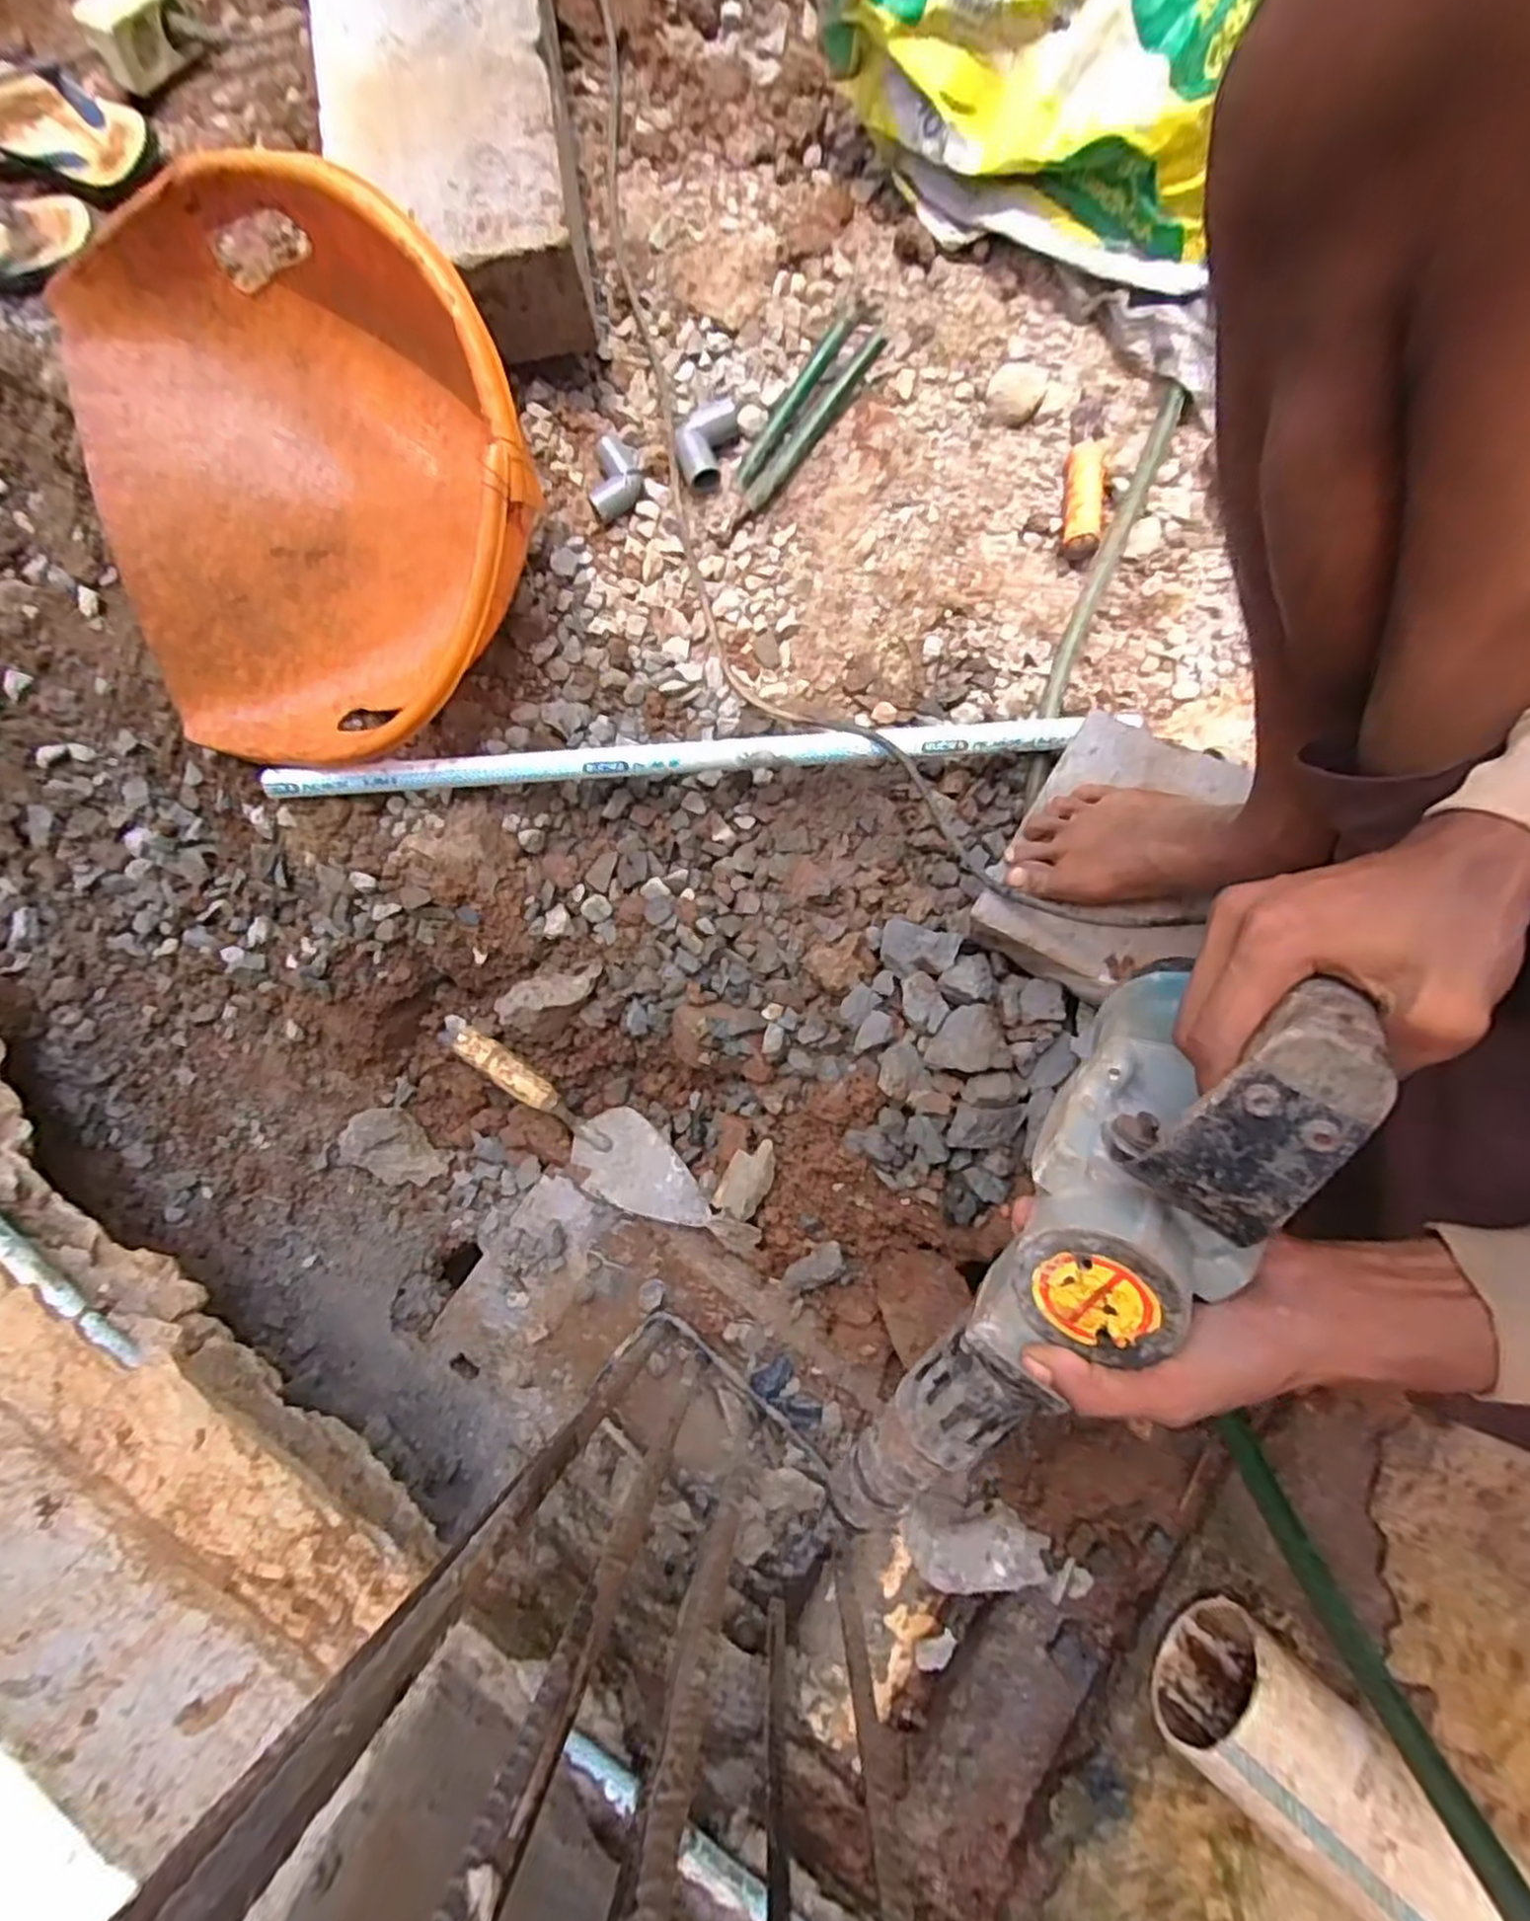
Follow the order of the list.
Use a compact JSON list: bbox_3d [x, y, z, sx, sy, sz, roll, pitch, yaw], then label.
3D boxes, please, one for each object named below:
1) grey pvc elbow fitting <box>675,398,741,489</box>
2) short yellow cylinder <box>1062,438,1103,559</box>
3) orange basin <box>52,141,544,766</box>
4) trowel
[{"bbox_3d":[-0.054,-0.491,0.723,0.058,0.029,0.077,-5,77,1],"label":"grey pvc elbow fitting"},{"bbox_3d":[0.295,-0.429,0.714,0.031,0.037,0.100,2,89,2],"label":"short yellow cylinder"},{"bbox_3d":[-0.372,-0.378,0.622,0.392,0.150,0.392,-8,114,-3],"label":"orange basin"},{"bbox_3d":[-0.182,0.163,0.763,0.308,0.049,0.083,39,81,10],"label":"trowel"}]

